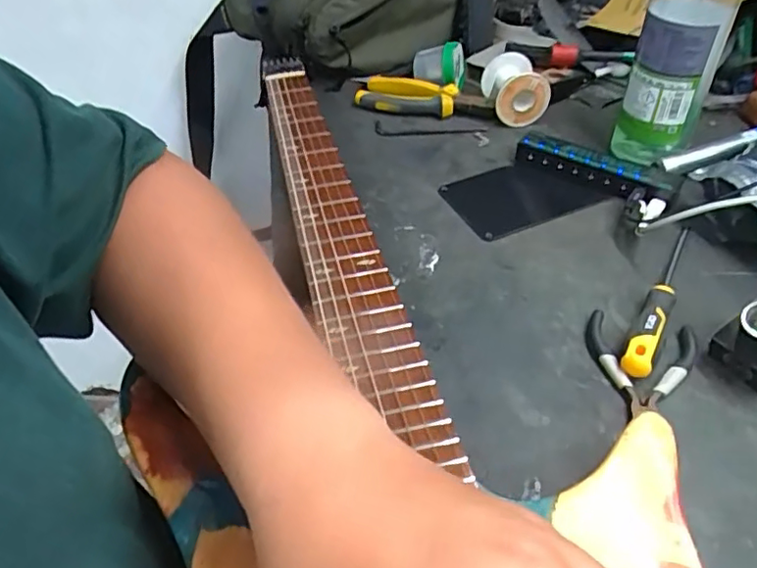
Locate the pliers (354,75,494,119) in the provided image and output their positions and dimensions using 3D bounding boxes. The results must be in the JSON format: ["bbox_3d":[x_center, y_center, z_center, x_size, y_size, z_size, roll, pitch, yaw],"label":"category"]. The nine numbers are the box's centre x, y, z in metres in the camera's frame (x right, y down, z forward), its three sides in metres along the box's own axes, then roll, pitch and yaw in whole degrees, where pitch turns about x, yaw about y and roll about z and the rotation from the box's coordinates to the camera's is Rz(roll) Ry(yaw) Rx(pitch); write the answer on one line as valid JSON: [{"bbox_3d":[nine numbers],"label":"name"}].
[{"bbox_3d":[0.048,-0.197,0.626,0.146,0.023,0.045,12,44,16],"label":"pliers"}]

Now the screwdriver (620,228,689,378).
[{"bbox_3d":[0.196,0.003,0.402,0.017,0.025,0.159,21,47,25],"label":"screwdriver"}]

